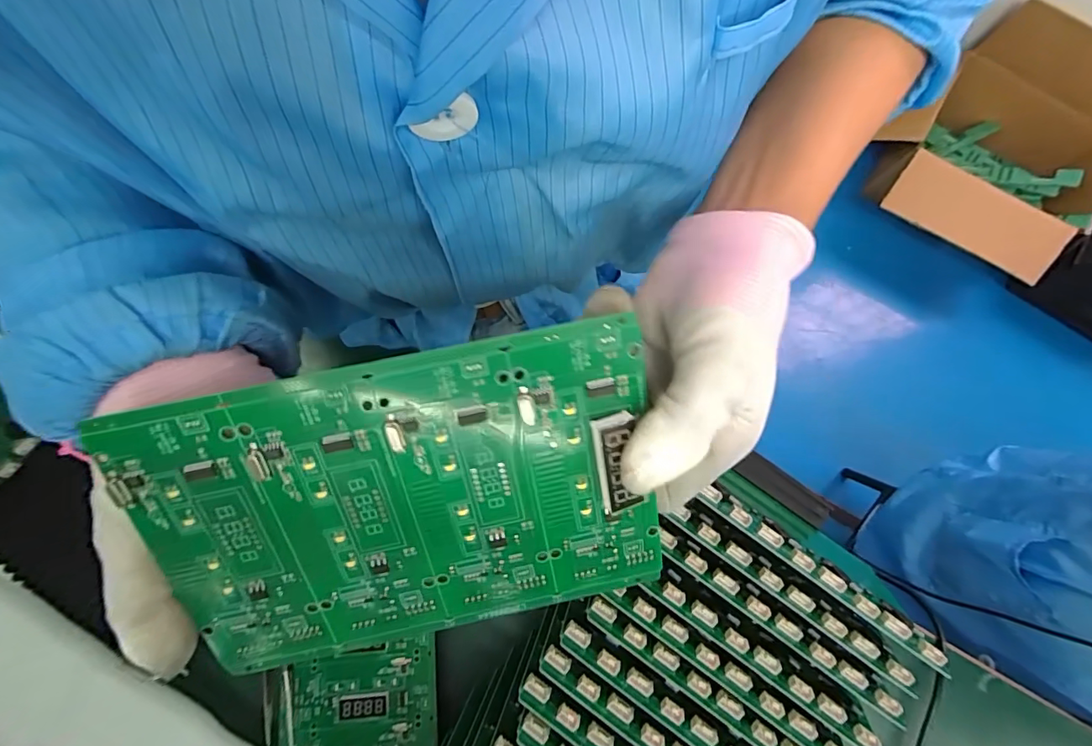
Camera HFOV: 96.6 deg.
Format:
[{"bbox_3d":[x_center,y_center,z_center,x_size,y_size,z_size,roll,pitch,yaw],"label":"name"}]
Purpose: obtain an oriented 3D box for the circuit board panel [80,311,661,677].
[{"bbox_3d":[-0.048,0.051,0.177,0.174,0.005,0.117,-12,113,-3],"label":"circuit board panel"}]

